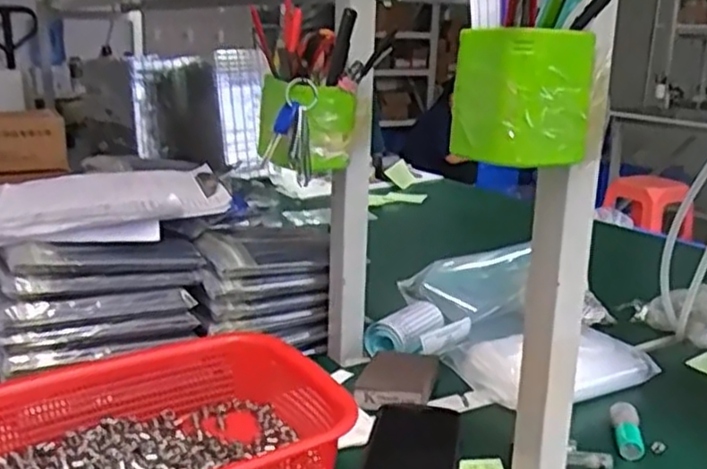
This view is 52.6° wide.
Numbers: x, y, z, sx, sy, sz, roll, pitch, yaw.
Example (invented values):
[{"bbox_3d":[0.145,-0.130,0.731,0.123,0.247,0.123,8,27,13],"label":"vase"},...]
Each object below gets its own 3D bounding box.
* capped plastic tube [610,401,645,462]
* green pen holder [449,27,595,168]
[{"bbox_3d":[0.249,0.175,0.651,0.023,0.021,0.061,4,31,10],"label":"capped plastic tube"},{"bbox_3d":[0.108,-0.088,0.457,0.069,0.078,0.063,-8,17,-30],"label":"green pen holder"}]

